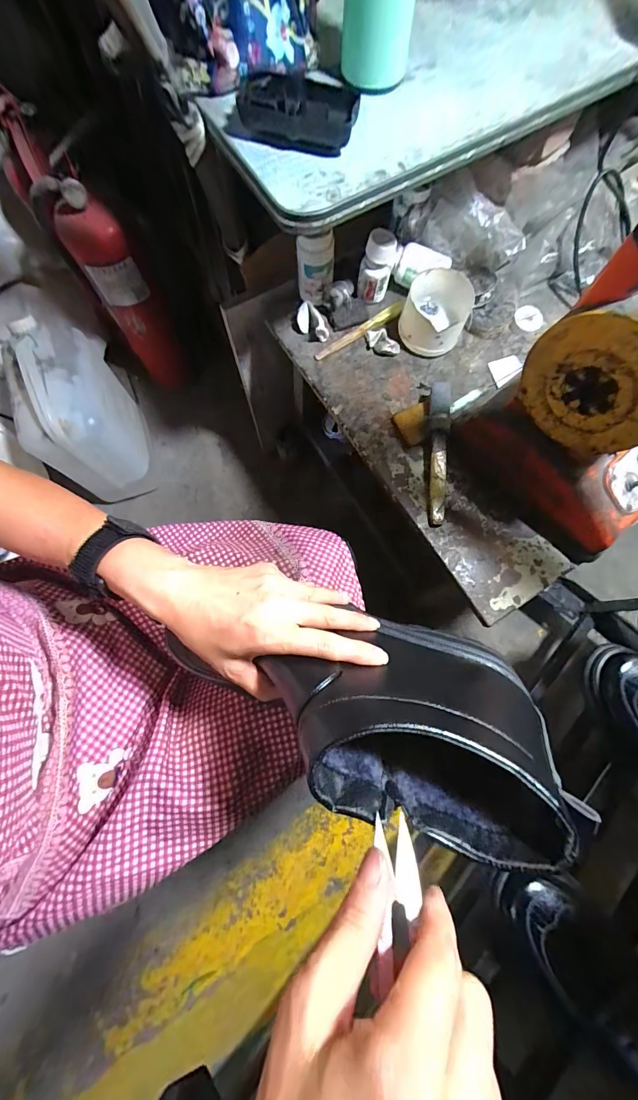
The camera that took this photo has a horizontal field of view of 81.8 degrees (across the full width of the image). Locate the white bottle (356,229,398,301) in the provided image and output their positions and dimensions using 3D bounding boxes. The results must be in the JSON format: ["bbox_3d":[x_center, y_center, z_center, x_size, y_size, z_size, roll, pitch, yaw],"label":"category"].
[{"bbox_3d":[0.081,-0.396,0.513,0.041,0.074,0.045,20,78,5],"label":"white bottle"}]

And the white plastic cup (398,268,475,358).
[{"bbox_3d":[0.161,-0.328,0.513,0.085,0.058,0.090,0,77,1],"label":"white plastic cup"}]

